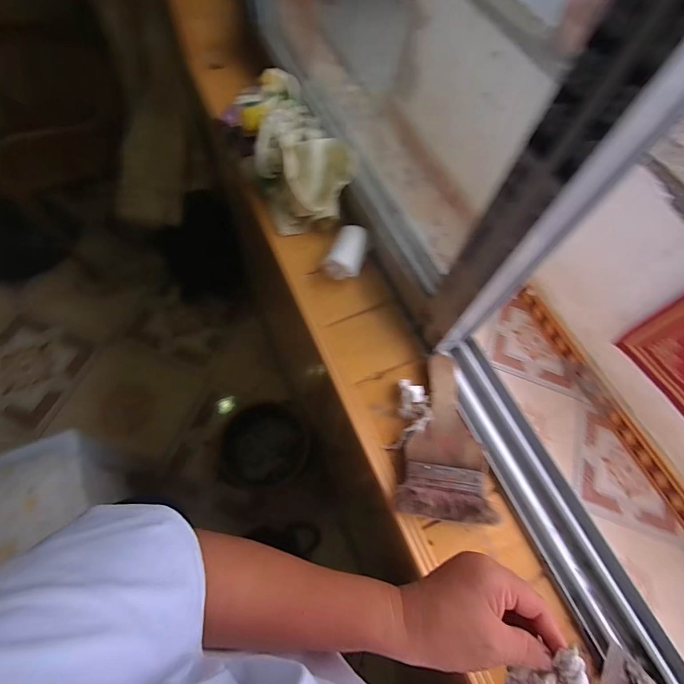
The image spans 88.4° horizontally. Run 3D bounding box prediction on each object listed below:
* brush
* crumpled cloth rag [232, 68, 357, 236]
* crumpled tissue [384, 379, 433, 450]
[{"bbox_3d":[0.128,0.106,0.416,0.095,0.028,0.191,11,66,2],"label":"brush"},{"bbox_3d":[-0.084,-0.302,0.565,0.136,0.085,0.265,-21,69,-12],"label":"crumpled cloth rag"},{"bbox_3d":[0.084,0.091,0.433,0.043,0.027,0.087,19,67,5],"label":"crumpled tissue"}]

